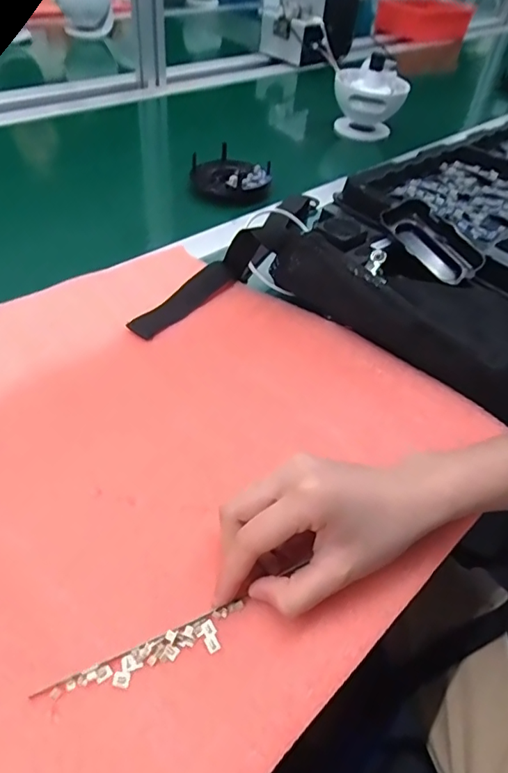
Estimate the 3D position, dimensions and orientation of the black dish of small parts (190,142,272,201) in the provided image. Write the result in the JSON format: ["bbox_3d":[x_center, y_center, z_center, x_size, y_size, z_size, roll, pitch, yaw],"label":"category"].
[{"bbox_3d":[-0.030,-0.280,0.654,0.099,0.022,0.106,1,47,-5],"label":"black dish of small parts"}]

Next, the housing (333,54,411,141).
[{"bbox_3d":[0.193,-0.491,0.853,0.111,0.109,0.093,-13,50,-18],"label":"housing"}]

